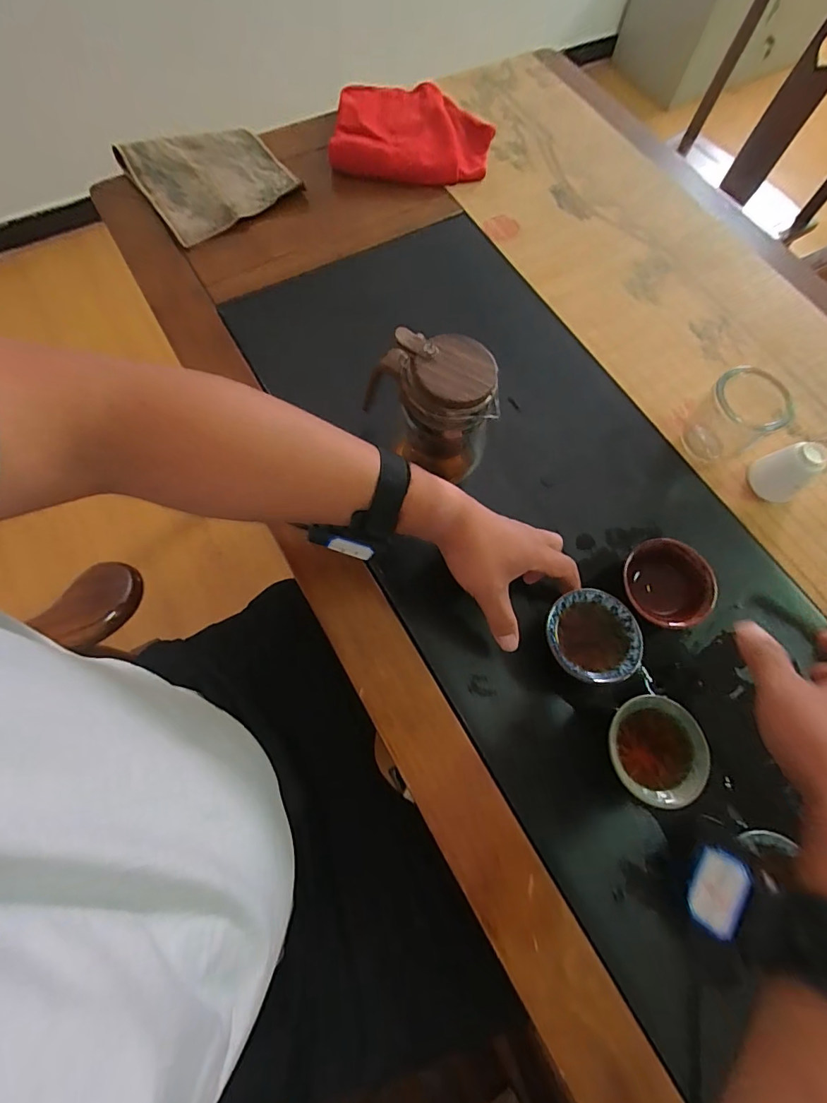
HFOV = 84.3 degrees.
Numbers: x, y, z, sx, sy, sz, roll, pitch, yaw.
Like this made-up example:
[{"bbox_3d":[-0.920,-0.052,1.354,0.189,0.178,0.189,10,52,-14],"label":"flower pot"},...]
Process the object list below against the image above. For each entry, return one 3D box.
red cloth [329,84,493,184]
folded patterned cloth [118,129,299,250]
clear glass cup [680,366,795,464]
[{"bbox_3d":[-0.001,-0.618,0.659,0.213,0.033,0.201,1,70,-1],"label":"red cloth"},{"bbox_3d":[-0.270,-0.501,0.608,0.174,0.029,0.174,-36,75,-14],"label":"folded patterned cloth"},{"bbox_3d":[0.334,-0.138,0.478,0.063,0.081,0.069,1,70,-2],"label":"clear glass cup"}]

